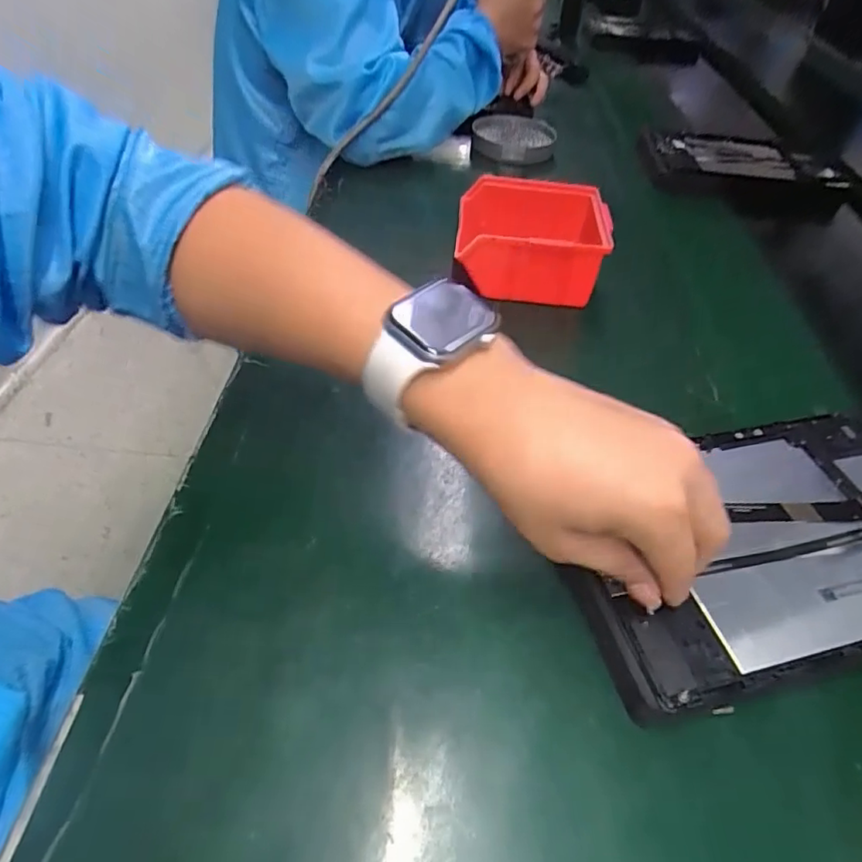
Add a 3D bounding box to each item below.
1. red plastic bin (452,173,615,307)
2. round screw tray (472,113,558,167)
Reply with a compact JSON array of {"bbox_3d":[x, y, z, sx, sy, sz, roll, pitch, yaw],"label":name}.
[{"bbox_3d":[0.094,-0.185,0.533,0.139,0.062,0.132,9,48,4],"label":"red plastic bin"},{"bbox_3d":[0.113,-0.402,0.761,0.108,0.026,0.126,8,48,3],"label":"round screw tray"}]

